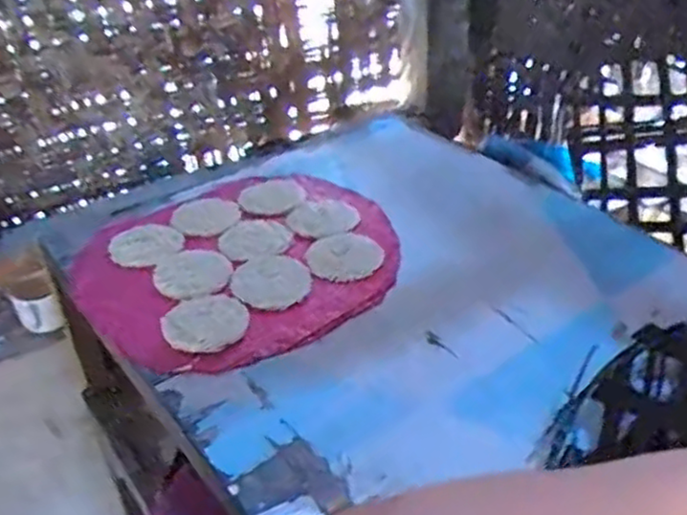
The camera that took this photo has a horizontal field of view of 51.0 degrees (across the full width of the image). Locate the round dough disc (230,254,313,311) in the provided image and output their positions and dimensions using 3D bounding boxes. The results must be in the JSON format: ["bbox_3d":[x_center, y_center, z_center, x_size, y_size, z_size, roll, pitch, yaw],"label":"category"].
[{"bbox_3d":[-0.074,0.025,0.744,0.080,0.008,0.094,-9,33,-11],"label":"round dough disc"}]

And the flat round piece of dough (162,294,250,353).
[{"bbox_3d":[-0.131,0.061,0.688,0.076,0.013,0.073,3,42,-2],"label":"flat round piece of dough"}]

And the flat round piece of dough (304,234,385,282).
[{"bbox_3d":[0.003,0.000,0.782,0.077,0.010,0.073,-1,44,1],"label":"flat round piece of dough"}]

